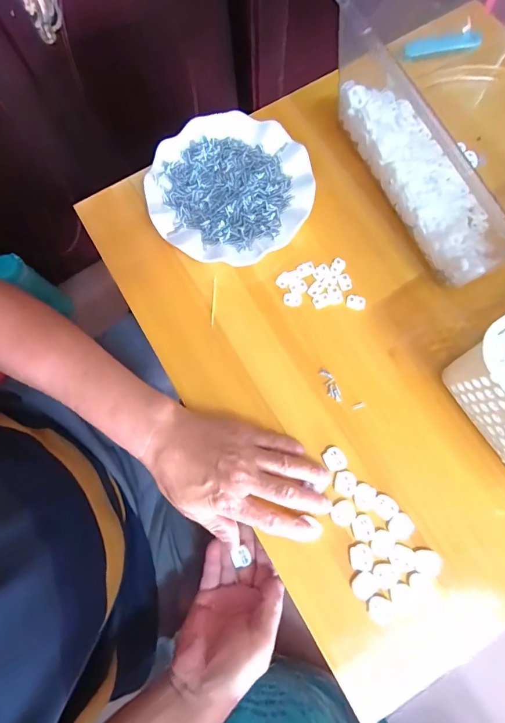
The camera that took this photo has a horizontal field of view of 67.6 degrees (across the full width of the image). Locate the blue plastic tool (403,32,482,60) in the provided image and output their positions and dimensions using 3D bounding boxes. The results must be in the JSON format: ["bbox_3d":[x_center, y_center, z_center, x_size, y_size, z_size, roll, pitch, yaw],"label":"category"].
[{"bbox_3d":[0.239,-0.400,0.475,0.104,0.007,0.029,-14,77,-2],"label":"blue plastic tool"}]

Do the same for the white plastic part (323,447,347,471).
[{"bbox_3d":[0.080,0.096,0.368,0.021,0.004,0.022,0,77,1],"label":"white plastic part"}]

